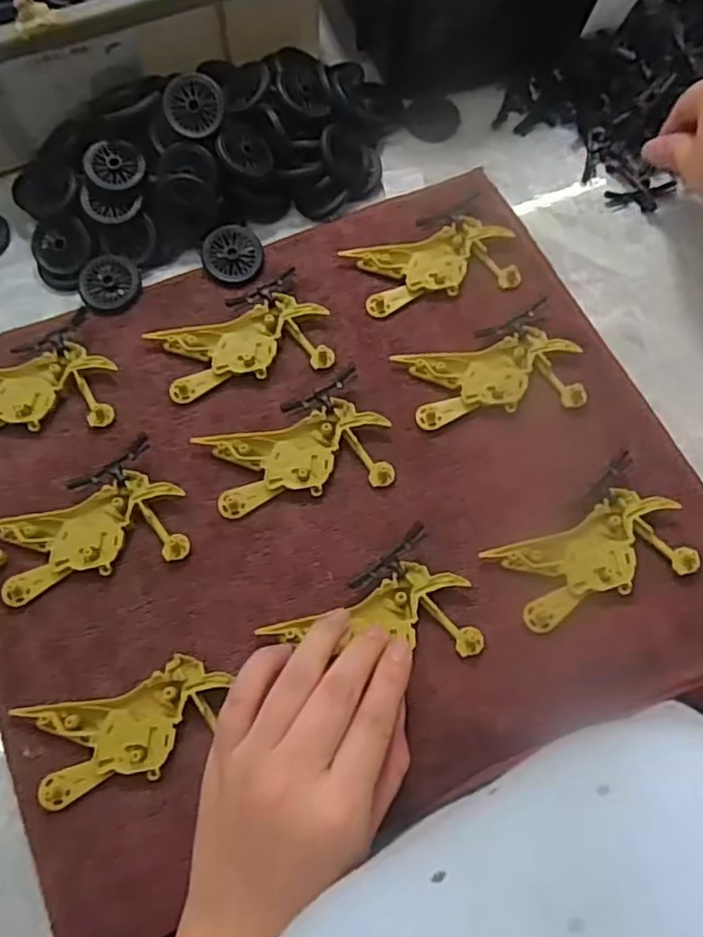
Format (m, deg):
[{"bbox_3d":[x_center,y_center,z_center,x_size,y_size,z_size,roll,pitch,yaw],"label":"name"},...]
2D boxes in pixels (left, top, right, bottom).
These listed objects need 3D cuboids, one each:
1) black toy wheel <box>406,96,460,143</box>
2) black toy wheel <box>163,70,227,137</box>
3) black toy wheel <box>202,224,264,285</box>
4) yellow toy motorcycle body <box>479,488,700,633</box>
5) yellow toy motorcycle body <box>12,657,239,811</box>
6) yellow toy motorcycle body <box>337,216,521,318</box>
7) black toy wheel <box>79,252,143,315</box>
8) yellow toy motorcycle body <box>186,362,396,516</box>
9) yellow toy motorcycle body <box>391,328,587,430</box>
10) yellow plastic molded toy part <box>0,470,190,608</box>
[{"bbox_3d":[0.058,-0.250,0.485,0.037,0.007,0.039,0,69,0],"label":"black toy wheel"},{"bbox_3d":[-0.096,-0.221,0.414,0.036,0.008,0.036,-1,100,-5],"label":"black toy wheel"},{"bbox_3d":[-0.075,-0.135,0.433,0.038,0.009,0.038,1,86,-7],"label":"black toy wheel"},{"bbox_3d":[0.128,0.046,0.360,0.099,0.009,0.050,-19,70,-7],"label":"yellow toy motorcycle body"},{"bbox_3d":[-0.109,0.123,0.328,0.098,0.010,0.047,-23,70,-6],"label":"yellow toy motorcycle body"},{"bbox_3d":[0.052,-0.128,0.429,0.100,0.008,0.050,-13,69,-5],"label":"yellow toy motorcycle body"},{"bbox_3d":[-0.151,-0.115,0.426,0.036,0.008,0.040,-6,69,-2],"label":"black toy wheel"},{"bbox_3d":[-0.031,-0.013,0.383,0.099,0.014,0.062,-14,69,-5],"label":"yellow toy motorcycle body"},{"bbox_3d":[0.083,-0.053,0.400,0.099,0.009,0.050,-10,69,-4],"label":"yellow toy motorcycle body"},{"bbox_3d":[-0.141,0.036,0.366,0.099,0.010,0.051,-16,70,-6],"label":"yellow plastic molded toy part"}]

